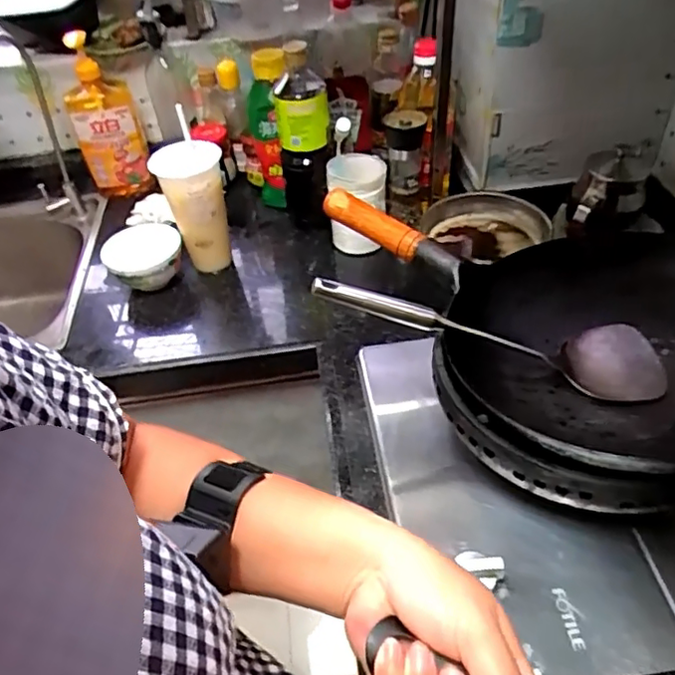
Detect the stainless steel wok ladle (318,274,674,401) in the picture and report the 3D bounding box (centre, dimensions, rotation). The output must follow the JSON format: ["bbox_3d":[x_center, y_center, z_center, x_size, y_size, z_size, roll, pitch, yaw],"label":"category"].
[{"bbox_3d":[0.154,-0.013,0.595,0.364,0.049,0.099,17,44,-14],"label":"stainless steel wok ladle"}]

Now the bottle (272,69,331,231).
[{"bbox_3d":[-0.047,-0.272,0.904,0.084,0.216,0.080,-10,45,-2],"label":"bottle"}]

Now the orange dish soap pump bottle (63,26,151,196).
[{"bbox_3d":[-0.389,-0.357,1.014,0.106,0.267,0.067,-21,46,-12],"label":"orange dish soap pump bottle"}]

